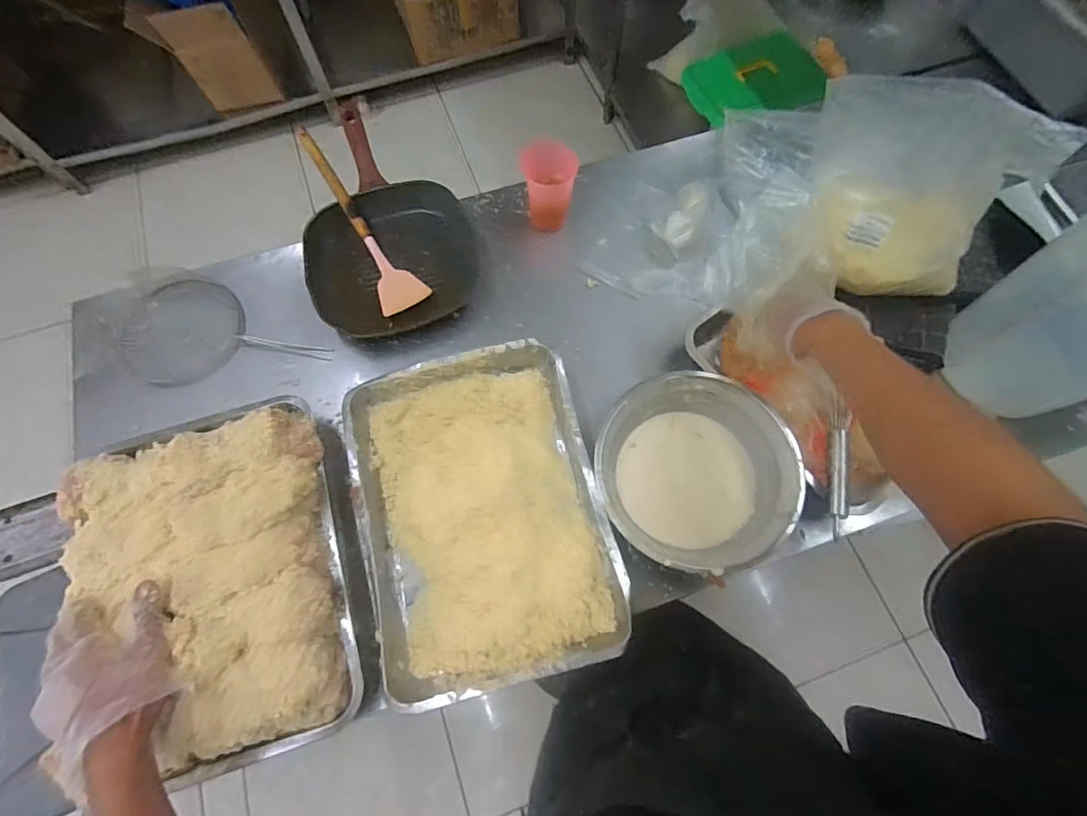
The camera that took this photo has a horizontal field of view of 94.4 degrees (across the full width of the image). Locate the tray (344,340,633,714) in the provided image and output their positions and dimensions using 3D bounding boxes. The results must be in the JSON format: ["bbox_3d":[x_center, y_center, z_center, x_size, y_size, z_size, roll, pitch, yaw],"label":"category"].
[{"bbox_3d":[-0.074,0.116,0.594,0.266,0.049,0.373,-14,70,-5],"label":"tray"}]

